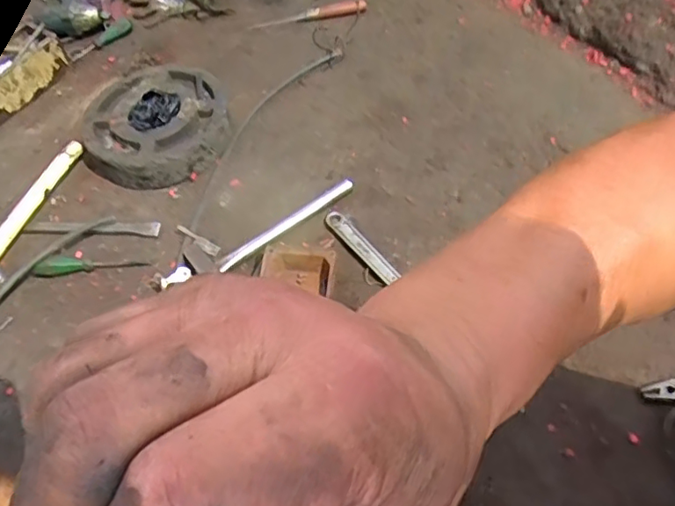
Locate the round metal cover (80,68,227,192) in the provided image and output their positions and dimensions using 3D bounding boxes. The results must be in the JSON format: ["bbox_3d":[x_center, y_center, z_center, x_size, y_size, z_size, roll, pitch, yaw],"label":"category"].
[{"bbox_3d":[-0.315,-0.230,1.020,0.250,0.082,0.259,-9,53,-1],"label":"round metal cover"}]

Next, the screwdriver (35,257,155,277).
[{"bbox_3d":[-0.370,0.016,0.874,0.166,0.030,0.021,-7,53,0],"label":"screwdriver"}]

